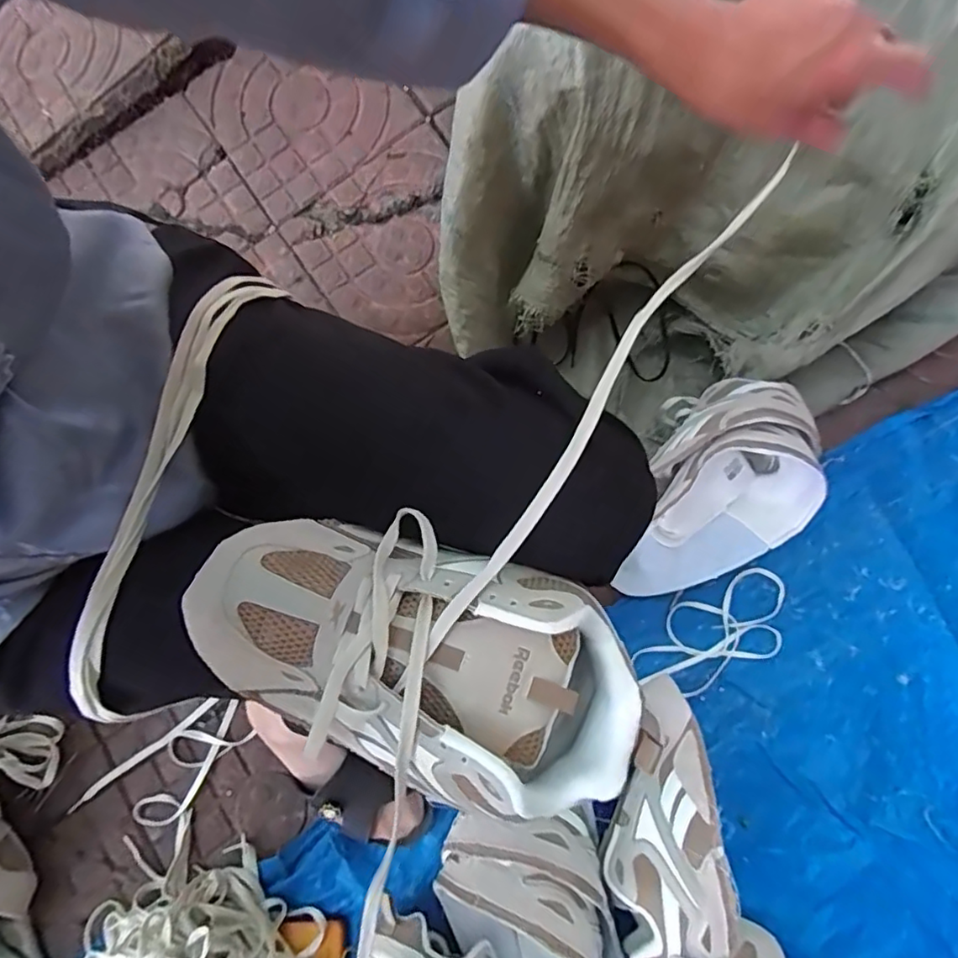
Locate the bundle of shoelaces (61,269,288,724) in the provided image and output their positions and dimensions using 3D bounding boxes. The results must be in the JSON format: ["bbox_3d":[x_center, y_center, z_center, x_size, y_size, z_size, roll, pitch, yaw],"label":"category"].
[{"bbox_3d":[-0.189,0.001,0.364,0.032,0.036,0.291,14,76,2],"label":"bundle of shoelaces"}]

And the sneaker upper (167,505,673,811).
[{"bbox_3d":[-0.032,0.096,0.321,0.241,0.068,0.124,19,79,2],"label":"sneaker upper"}]

